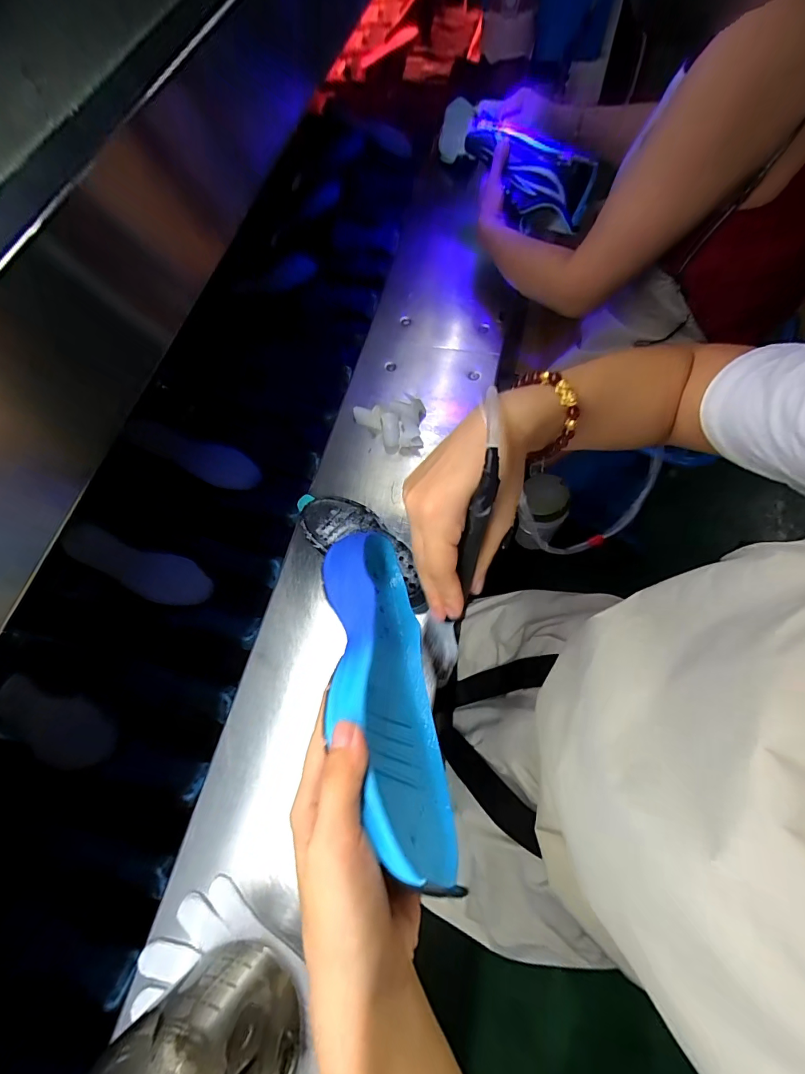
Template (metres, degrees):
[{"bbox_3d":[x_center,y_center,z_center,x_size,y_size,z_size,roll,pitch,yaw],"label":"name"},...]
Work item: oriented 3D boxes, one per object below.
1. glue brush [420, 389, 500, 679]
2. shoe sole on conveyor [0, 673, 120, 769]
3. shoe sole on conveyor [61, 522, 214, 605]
[{"bbox_3d":[0.034,0.029,0.265,0.027,0.177,0.019,15,37,8],"label":"glue brush"},{"bbox_3d":[-0.434,0.226,0.512,0.219,0.014,0.073,8,65,21],"label":"shoe sole on conveyor"},{"bbox_3d":[-0.376,0.042,0.599,0.199,0.018,0.067,25,67,-10],"label":"shoe sole on conveyor"}]

